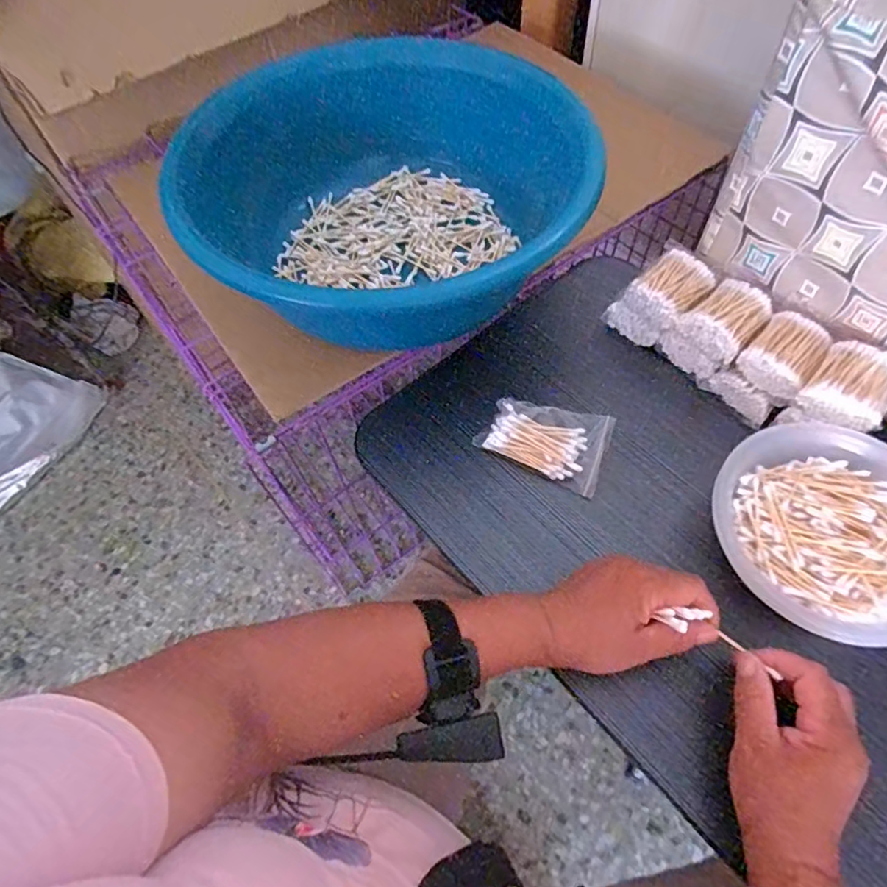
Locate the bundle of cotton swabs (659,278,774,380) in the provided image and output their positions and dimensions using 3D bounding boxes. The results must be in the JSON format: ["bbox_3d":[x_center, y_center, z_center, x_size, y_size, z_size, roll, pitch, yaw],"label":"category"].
[{"bbox_3d":[0.263,-0.111,0.546,0.075,0.060,0.067,-41,65,-19],"label":"bundle of cotton swabs"}]

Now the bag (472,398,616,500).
[{"bbox_3d":[0.091,-0.004,0.519,0.113,0.033,0.063,17,62,13],"label":"bag"}]

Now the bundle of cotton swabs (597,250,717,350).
[{"bbox_3d":[0.218,-0.143,0.568,0.071,0.066,0.068,-40,65,-19],"label":"bundle of cotton swabs"}]

